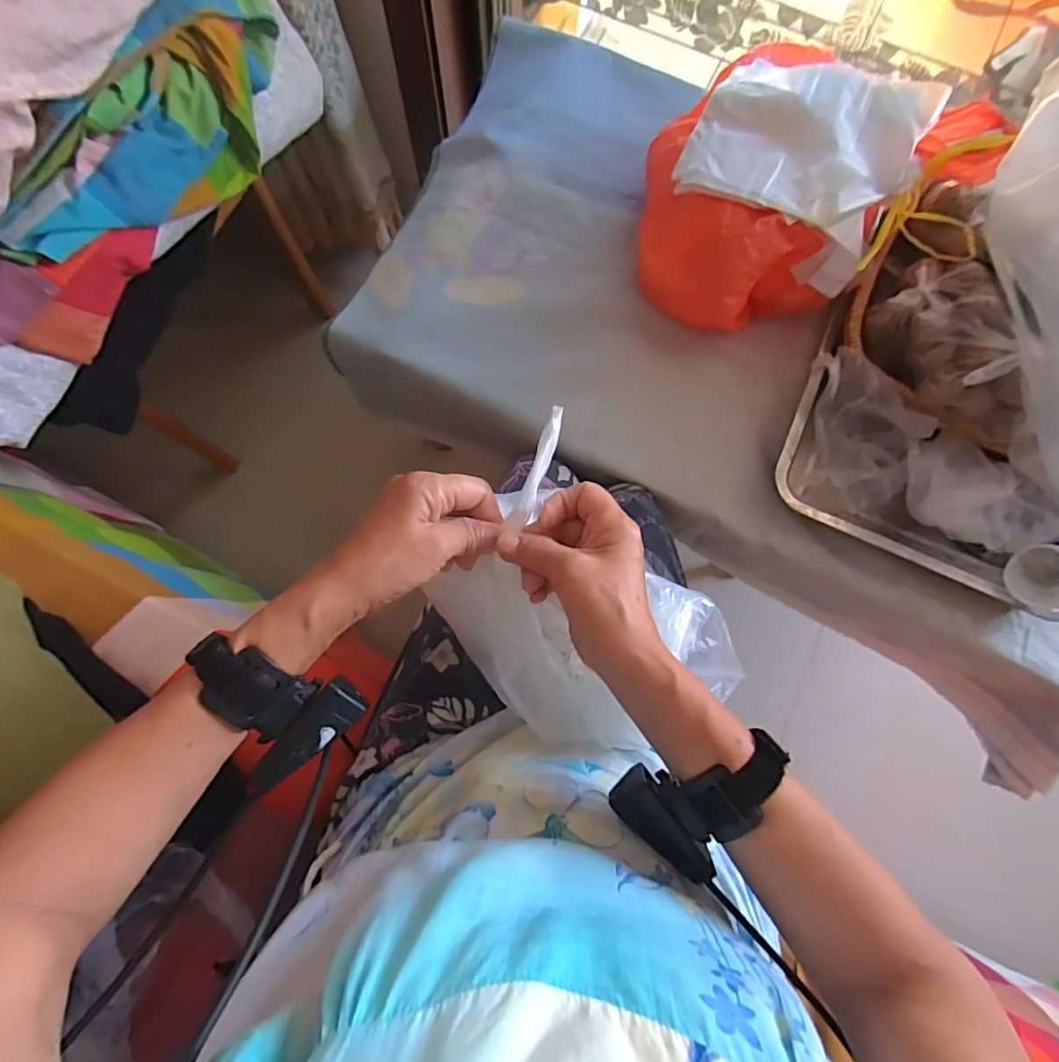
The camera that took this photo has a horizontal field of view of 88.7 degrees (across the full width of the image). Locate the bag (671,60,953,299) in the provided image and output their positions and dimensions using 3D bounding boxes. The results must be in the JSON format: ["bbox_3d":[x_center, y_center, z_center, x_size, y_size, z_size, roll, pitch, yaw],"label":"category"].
[{"bbox_3d":[0.273,-0.380,0.551,0.206,0.086,0.164,29,79,5],"label":"bag"}]

